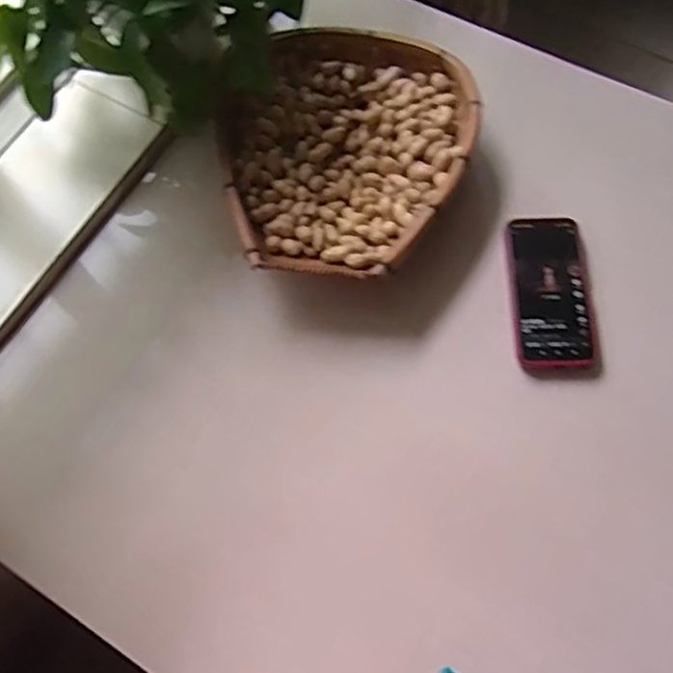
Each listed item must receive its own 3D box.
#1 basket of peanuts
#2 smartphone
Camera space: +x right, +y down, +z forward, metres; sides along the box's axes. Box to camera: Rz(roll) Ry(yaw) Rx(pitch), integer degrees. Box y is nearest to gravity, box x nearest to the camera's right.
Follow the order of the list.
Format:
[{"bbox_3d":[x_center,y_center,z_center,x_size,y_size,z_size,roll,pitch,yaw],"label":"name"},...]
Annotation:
[{"bbox_3d":[0.001,-0.194,0.671,0.256,0.062,0.315,24,72,11],"label":"basket of peanuts"},{"bbox_3d":[0.218,-0.047,0.643,0.075,0.011,0.166,0,69,3],"label":"smartphone"}]

